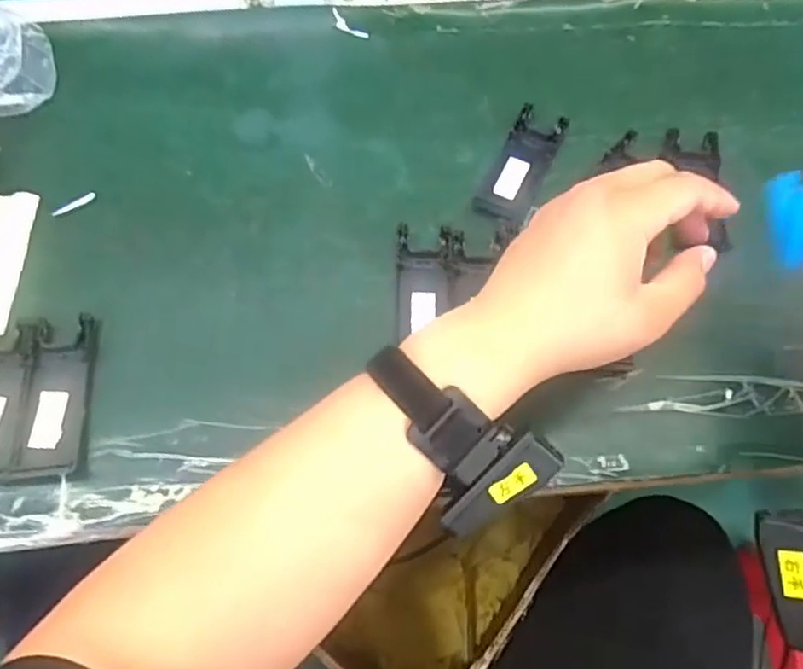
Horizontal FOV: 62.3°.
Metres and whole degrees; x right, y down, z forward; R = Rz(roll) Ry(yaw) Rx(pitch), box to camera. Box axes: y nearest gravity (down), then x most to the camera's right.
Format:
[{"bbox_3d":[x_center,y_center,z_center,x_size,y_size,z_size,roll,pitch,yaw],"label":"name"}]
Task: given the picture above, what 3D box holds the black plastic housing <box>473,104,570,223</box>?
[{"bbox_3d":[0.090,-0.126,0.495,0.038,0.009,0.101,24,67,9],"label":"black plastic housing"}]

